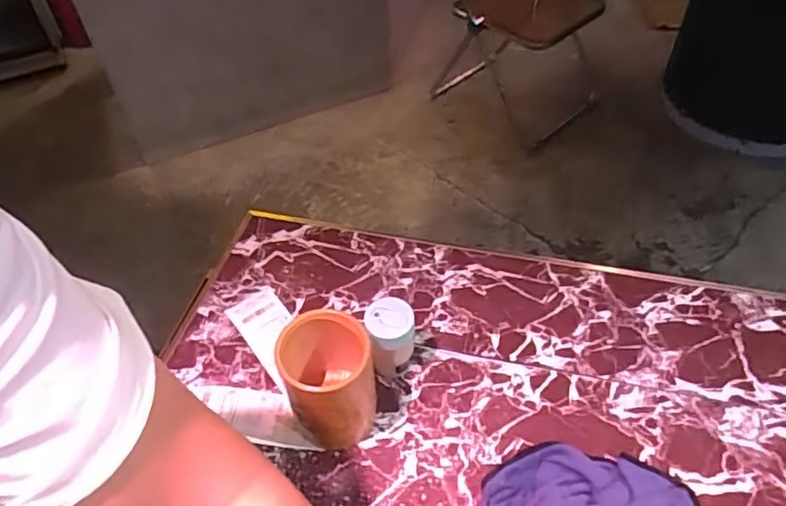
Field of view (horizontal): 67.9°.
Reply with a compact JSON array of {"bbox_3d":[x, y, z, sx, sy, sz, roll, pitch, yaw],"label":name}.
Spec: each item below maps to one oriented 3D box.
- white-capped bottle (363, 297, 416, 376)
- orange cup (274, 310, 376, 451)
[{"bbox_3d":[-0.002,0.089,0.593,0.046,0.082,0.047,-6,48,-2],"label":"white-capped bottle"},{"bbox_3d":[-0.058,0.121,0.538,0.075,0.127,0.070,-1,48,2],"label":"orange cup"}]

